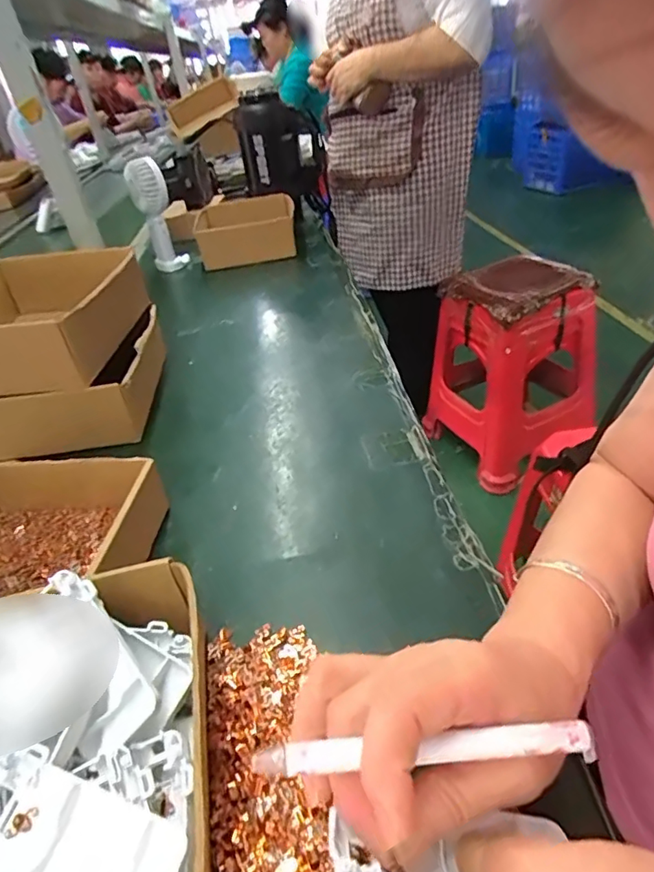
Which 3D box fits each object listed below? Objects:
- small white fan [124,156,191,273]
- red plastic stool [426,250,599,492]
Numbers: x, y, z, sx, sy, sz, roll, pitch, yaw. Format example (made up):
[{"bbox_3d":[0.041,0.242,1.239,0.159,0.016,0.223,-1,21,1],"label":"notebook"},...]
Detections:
[{"bbox_3d":[-0.307,-0.387,0.951,0.070,0.207,0.066,-14,36,-10],"label":"small white fan"},{"bbox_3d":[0.493,-0.196,1.464,0.309,0.517,0.375,-21,38,-16],"label":"red plastic stool"}]

